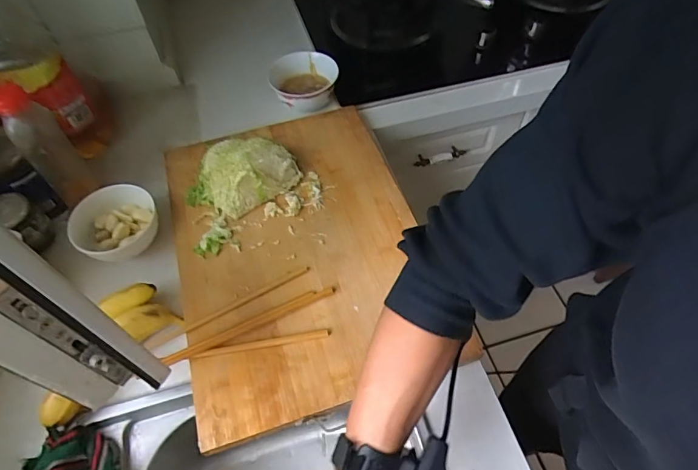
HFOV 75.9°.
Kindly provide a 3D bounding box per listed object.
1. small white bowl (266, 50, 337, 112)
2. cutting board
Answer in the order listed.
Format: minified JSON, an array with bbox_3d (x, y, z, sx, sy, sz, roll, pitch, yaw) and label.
[{"bbox_3d":[-0.076,-0.267,0.804,0.112,0.072,0.102,-1,57,1],"label":"small white bowl"},{"bbox_3d":[-0.075,-0.003,0.638,0.329,0.022,0.464,-16,58,-9],"label":"cutting board"}]

